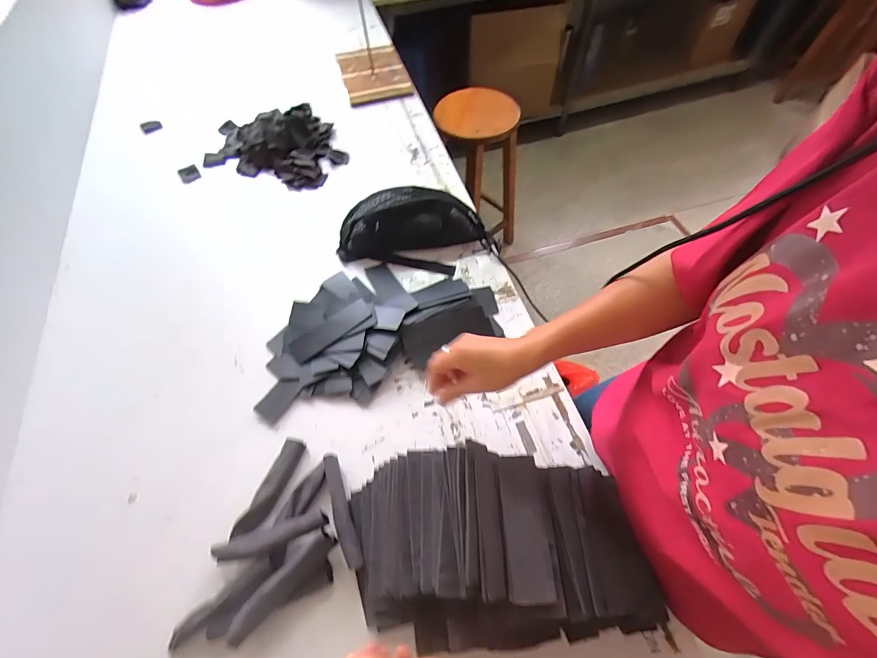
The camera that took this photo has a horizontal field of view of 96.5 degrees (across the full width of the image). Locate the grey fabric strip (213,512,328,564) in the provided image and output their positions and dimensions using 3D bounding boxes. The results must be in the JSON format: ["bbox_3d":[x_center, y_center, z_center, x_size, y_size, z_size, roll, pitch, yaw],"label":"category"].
[{"bbox_3d":[-0.217,0.268,0.501,0.142,0.009,0.027,-15,60,-7],"label":"grey fabric strip"}]

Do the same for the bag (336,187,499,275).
[{"bbox_3d":[-0.044,-0.203,0.779,0.301,0.077,0.153,8,60,6],"label":"bag"}]

